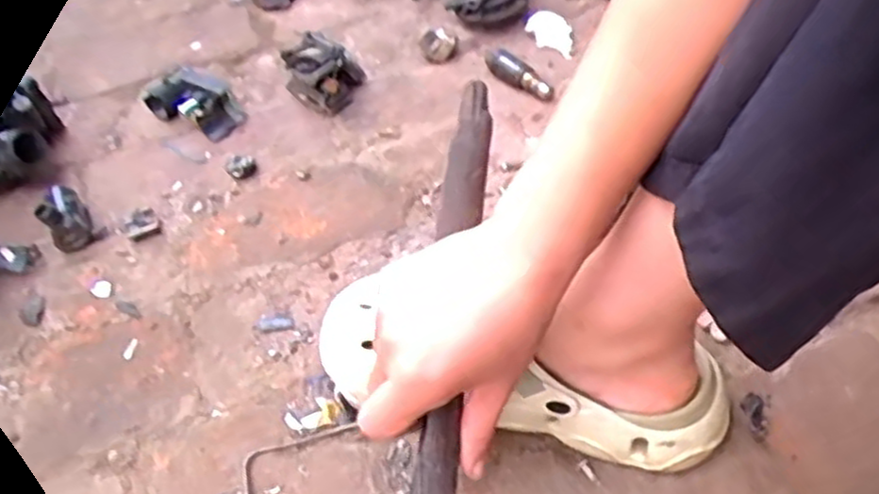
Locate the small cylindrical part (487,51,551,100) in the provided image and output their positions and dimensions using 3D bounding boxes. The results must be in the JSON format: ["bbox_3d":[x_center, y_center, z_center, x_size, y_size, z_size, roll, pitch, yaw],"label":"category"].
[{"bbox_3d":[0.077,-0.172,0.763,0.024,0.026,0.080,-37,52,-25],"label":"small cylindrical part"}]

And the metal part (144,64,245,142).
[{"bbox_3d":[-0.253,-0.152,0.777,0.105,0.044,0.061,27,54,30],"label":"metal part"}]

